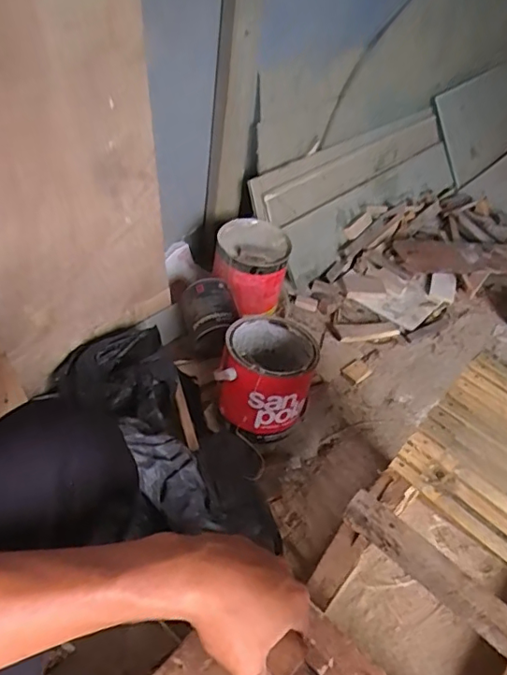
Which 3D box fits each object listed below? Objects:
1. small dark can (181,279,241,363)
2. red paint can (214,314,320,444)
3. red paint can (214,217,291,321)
[{"bbox_3d":[-0.087,-0.038,1.045,0.092,0.093,0.133,-4,44,-16],"label":"small dark can"},{"bbox_3d":[0.021,0.065,0.910,0.148,0.143,0.167,16,43,6],"label":"red paint can"},{"bbox_3d":[-0.007,-0.144,1.145,0.149,0.140,0.165,9,42,-2],"label":"red paint can"}]

